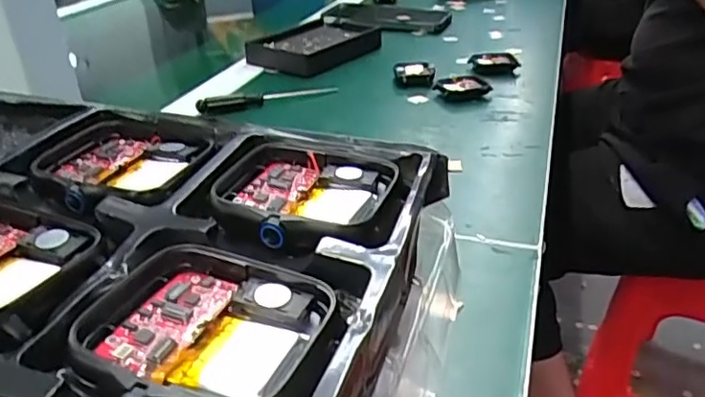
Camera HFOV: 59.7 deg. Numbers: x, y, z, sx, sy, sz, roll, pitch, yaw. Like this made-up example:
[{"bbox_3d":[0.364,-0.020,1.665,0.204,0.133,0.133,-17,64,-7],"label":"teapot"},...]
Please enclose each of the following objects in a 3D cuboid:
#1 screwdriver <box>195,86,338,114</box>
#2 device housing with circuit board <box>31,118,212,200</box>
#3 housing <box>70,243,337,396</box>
[{"bbox_3d":[-0.076,-0.095,0.564,0.131,0.015,0.015,-15,31,-20],"label":"screwdriver"},{"bbox_3d":[-0.065,-0.012,0.173,0.043,0.008,0.038,6,30,17],"label":"device housing with circuit board"},{"bbox_3d":[-0.028,0.023,0.118,0.043,0.007,0.044,2,27,13],"label":"housing"}]

